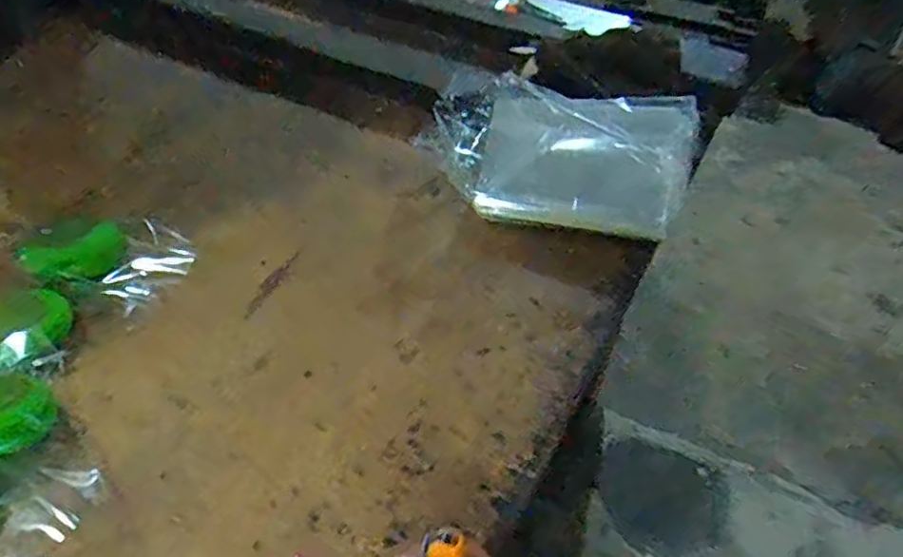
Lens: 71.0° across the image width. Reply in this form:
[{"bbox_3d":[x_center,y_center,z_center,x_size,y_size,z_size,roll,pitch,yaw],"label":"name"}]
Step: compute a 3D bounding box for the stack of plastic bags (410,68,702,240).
[{"bbox_3d":[0.107,-0.127,0.667,0.276,0.040,0.164,15,79,17],"label":"stack of plastic bags"}]

